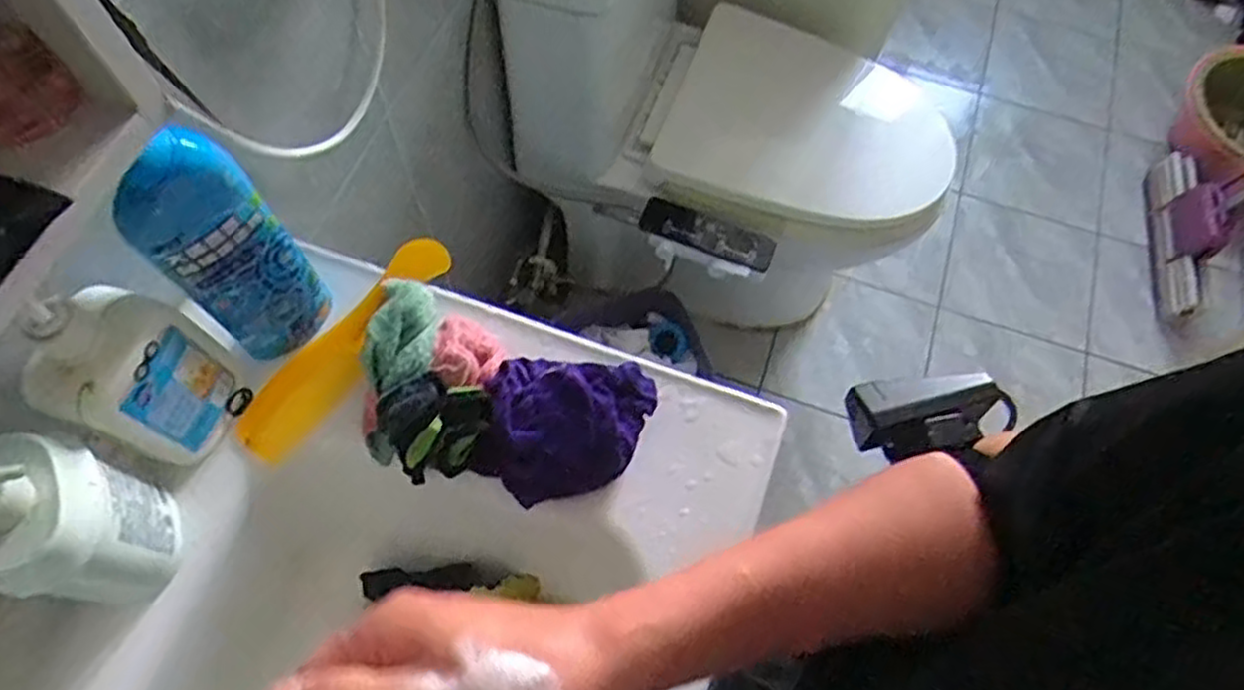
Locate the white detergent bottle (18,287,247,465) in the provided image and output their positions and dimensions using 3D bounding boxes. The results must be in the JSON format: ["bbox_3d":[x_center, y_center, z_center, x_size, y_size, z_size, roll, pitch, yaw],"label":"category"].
[{"bbox_3d":[-0.302,0.021,0.479,0.046,0.146,0.089,30,68,11],"label":"white detergent bottle"}]

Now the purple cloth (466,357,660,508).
[{"bbox_3d":[-0.041,0.058,0.536,0.118,0.051,0.093,5,66,0],"label":"purple cloth"}]

